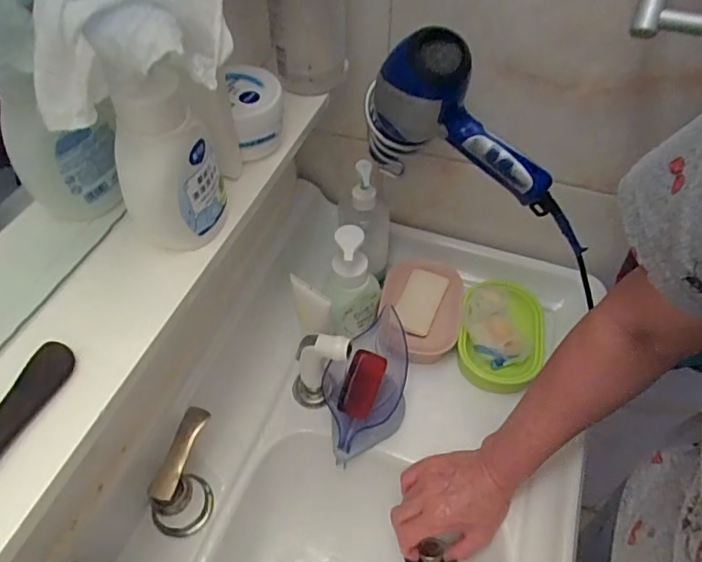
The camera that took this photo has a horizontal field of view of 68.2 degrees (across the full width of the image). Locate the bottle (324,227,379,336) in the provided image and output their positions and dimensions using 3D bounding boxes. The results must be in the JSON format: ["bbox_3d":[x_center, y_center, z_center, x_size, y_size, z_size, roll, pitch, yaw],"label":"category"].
[{"bbox_3d":[0.004,0.000,0.649,0.065,0.143,0.058,6,51,5],"label":"bottle"}]

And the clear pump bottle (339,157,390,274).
[{"bbox_3d":[0.021,-0.063,0.672,0.055,0.179,0.058,29,57,22],"label":"clear pump bottle"}]

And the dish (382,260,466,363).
[{"bbox_3d":[0.095,0.038,0.703,0.108,0.029,0.163,8,51,7],"label":"dish"}]

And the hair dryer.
[{"bbox_3d":[0.109,-0.168,0.526,0.199,0.149,0.074,16,53,13],"label":"hair dryer"}]

